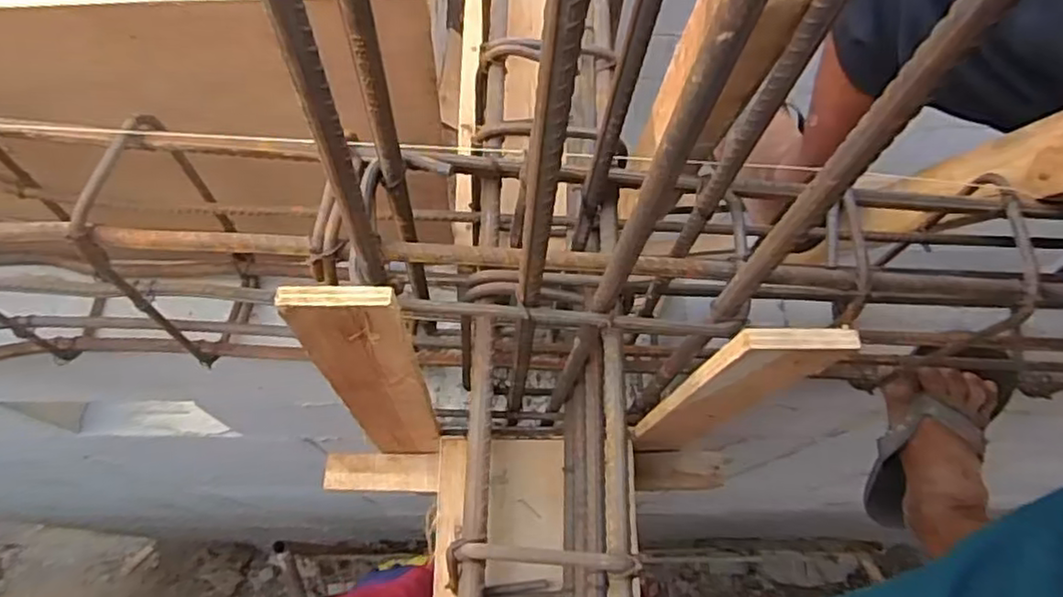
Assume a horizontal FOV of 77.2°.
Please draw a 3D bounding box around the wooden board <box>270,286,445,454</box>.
[{"bbox_3d":[-0.113,0.079,0.519,0.065,0.366,0.013,-3,64,-4],"label":"wooden board"}]

